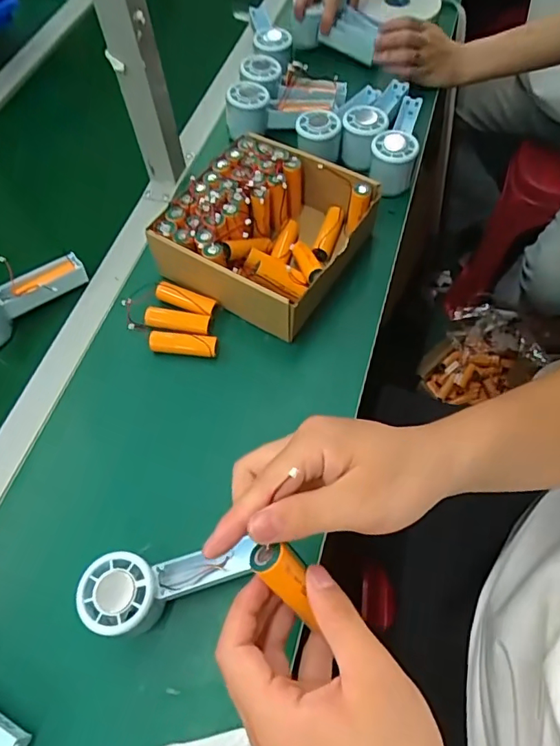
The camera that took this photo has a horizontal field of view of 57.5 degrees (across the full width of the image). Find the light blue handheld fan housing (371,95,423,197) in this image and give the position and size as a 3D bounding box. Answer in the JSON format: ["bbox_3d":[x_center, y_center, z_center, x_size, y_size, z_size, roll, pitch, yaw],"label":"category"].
[{"bbox_3d":[0.155,-0.306,0.666,0.055,0.067,0.159,13,62,9],"label":"light blue handheld fan housing"}]

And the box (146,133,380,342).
[{"bbox_3d":[-0.014,-0.157,0.581,0.190,0.084,0.200,28,65,17],"label":"box"}]

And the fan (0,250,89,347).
[{"bbox_3d":[-0.285,-0.084,0.560,0.144,0.058,0.049,-27,63,-13],"label":"fan"}]

